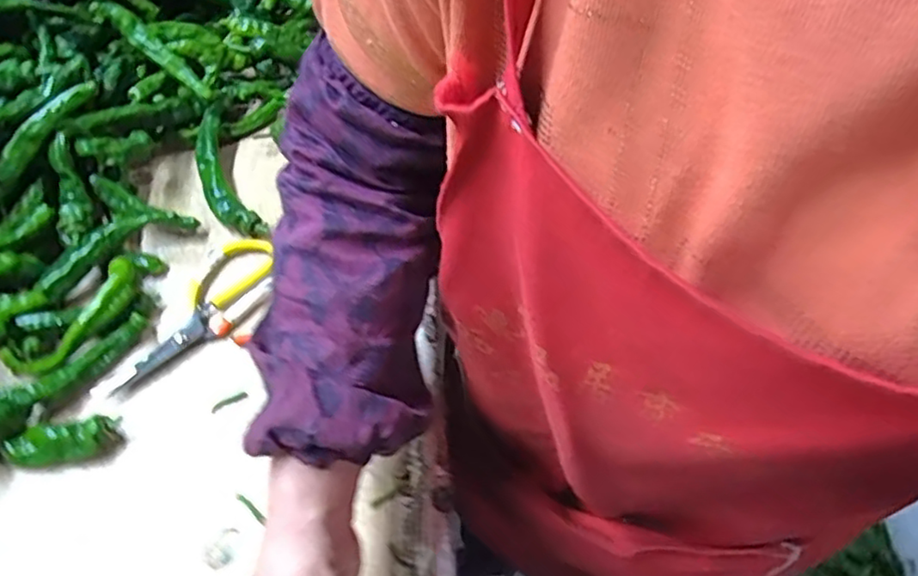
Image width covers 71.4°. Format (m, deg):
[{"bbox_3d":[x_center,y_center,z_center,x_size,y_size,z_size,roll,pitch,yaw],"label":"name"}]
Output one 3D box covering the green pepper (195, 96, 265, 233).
[{"bbox_3d":[-0.221,-0.108,0.593,0.042,0.031,0.156,-21,59,-16],"label":"green pepper"}]

